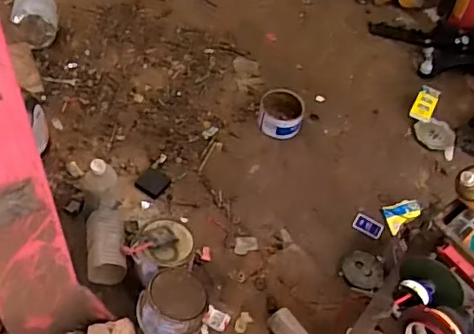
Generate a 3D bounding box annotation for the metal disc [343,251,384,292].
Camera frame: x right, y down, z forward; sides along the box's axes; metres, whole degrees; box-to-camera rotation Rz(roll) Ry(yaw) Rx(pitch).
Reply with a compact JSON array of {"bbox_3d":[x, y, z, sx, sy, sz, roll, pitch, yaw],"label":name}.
[{"bbox_3d":[0.368,0.298,1.639,0.118,0.010,0.125,3,53,-4],"label":"metal disc"}]

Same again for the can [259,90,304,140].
[{"bbox_3d":[0.152,-0.184,1.934,0.147,0.098,0.149,7,53,0],"label":"can"}]

